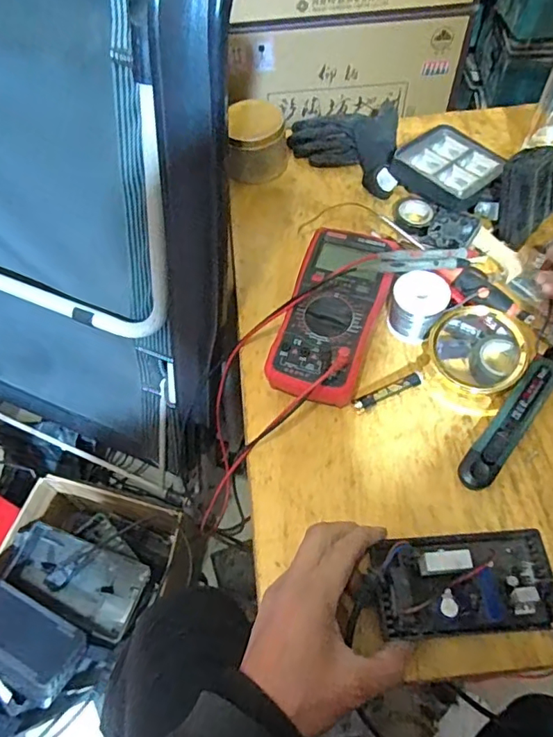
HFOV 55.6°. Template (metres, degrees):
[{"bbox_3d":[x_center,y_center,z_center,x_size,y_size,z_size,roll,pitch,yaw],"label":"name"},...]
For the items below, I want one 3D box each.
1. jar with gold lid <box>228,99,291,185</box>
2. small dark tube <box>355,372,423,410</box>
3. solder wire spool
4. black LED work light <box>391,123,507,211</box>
[{"bbox_3d":[-0.025,-0.284,0.657,0.076,0.068,0.074,-1,59,2],"label":"jar with gold lid"},{"bbox_3d":[0.106,0.022,0.491,0.067,0.013,0.010,-23,60,-11],"label":"small dark tube"},{"bbox_3d":[0.141,-0.061,0.527,0.051,0.058,0.045,18,61,14],"label":"solder wire spool"},{"bbox_3d":[0.203,-0.241,0.618,0.109,0.024,0.111,33,66,21],"label":"black LED work light"}]

